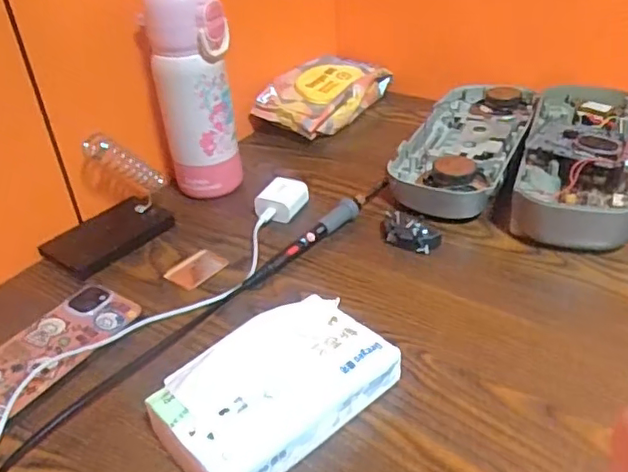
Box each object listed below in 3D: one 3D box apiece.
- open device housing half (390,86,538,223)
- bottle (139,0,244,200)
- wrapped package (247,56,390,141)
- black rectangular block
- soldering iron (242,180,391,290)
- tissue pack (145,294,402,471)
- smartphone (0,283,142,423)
[{"bbox_3d":[0.174,-0.104,0.670,0.118,0.047,0.253,14,39,25],"label":"open device housing half"},{"bbox_3d":[-0.114,-0.134,0.588,0.056,0.212,0.064,23,43,34],"label":"bottle"},{"bbox_3d":[0.015,-0.187,0.772,0.101,0.031,0.200,32,51,15],"label":"wrapped package"},{"bbox_3d":[-0.199,-0.002,0.581,0.068,0.017,0.113,18,40,28],"label":"black rectangular block"},{"bbox_3d":[0.008,-0.006,0.568,0.016,0.023,0.188,25,44,36],"label":"soldering iron"},{"bbox_3d":[-0.028,0.102,0.406,0.151,0.046,0.096,-29,42,-32],"label":"tissue pack"},{"bbox_3d":[-0.206,0.086,0.459,0.065,0.015,0.140,25,41,22],"label":"smartphone"}]

